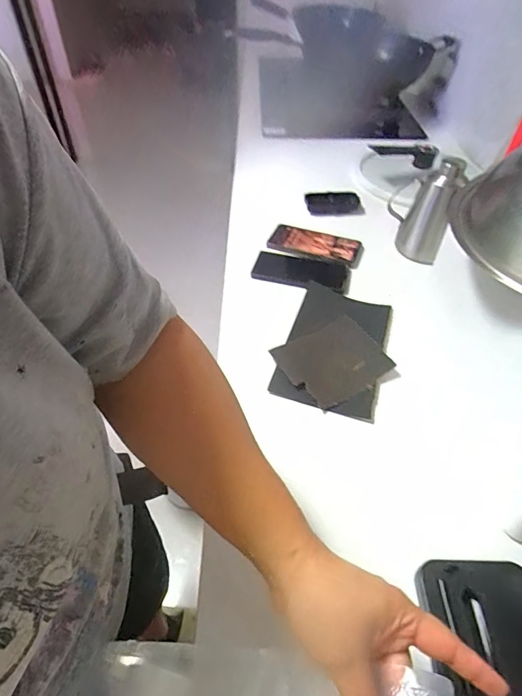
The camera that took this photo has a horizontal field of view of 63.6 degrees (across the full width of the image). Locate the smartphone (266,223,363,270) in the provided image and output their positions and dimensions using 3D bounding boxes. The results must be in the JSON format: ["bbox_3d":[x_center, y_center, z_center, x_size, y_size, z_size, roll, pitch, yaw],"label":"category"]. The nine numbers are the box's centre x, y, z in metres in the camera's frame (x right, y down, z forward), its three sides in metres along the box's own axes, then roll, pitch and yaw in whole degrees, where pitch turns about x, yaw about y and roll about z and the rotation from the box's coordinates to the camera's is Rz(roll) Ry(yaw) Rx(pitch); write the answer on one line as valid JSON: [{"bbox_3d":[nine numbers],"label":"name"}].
[{"bbox_3d":[0.098,-0.184,0.755,0.163,0.012,0.073,16,48,12],"label":"smartphone"}]

